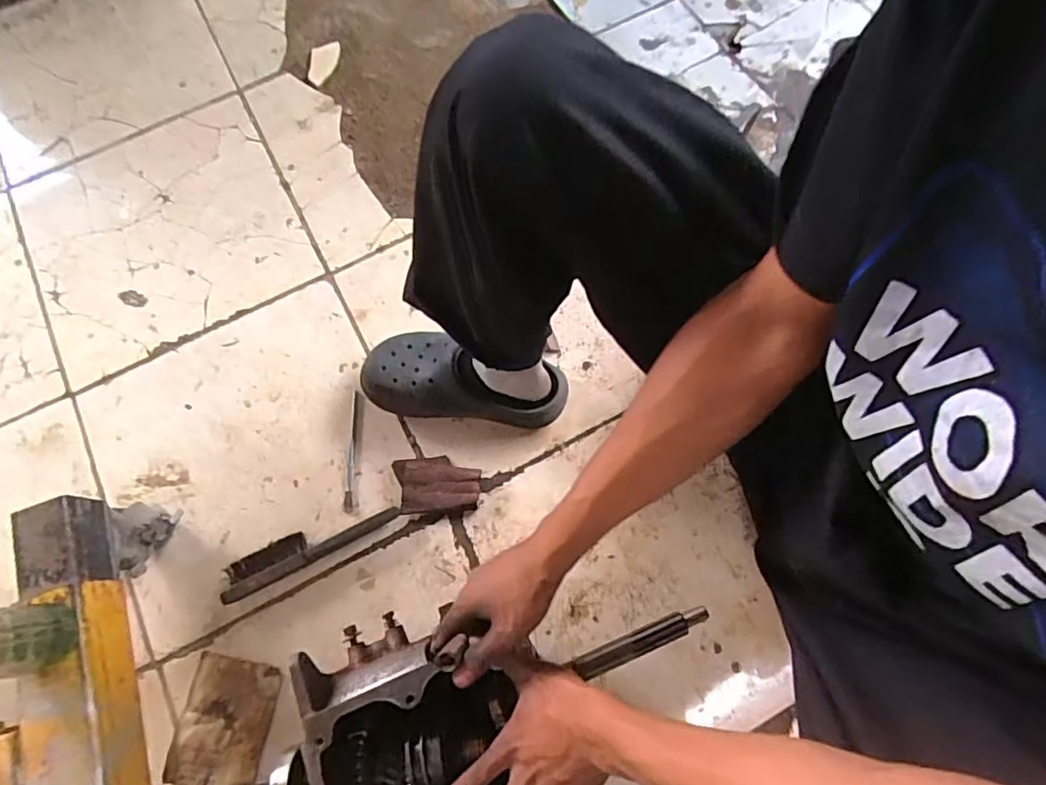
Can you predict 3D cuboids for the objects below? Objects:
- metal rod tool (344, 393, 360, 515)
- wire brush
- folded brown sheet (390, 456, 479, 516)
[{"bbox_3d":[-0.235,0.081,0.799,0.013,0.006,0.168,-2,72,1],"label":"metal rod tool"},{"bbox_3d":[-0.274,0.195,0.748,0.225,0.029,0.047,-26,73,-7],"label":"wire brush"},{"bbox_3d":[-0.113,0.121,0.767,0.111,0.026,0.073,-4,72,0],"label":"folded brown sheet"}]

